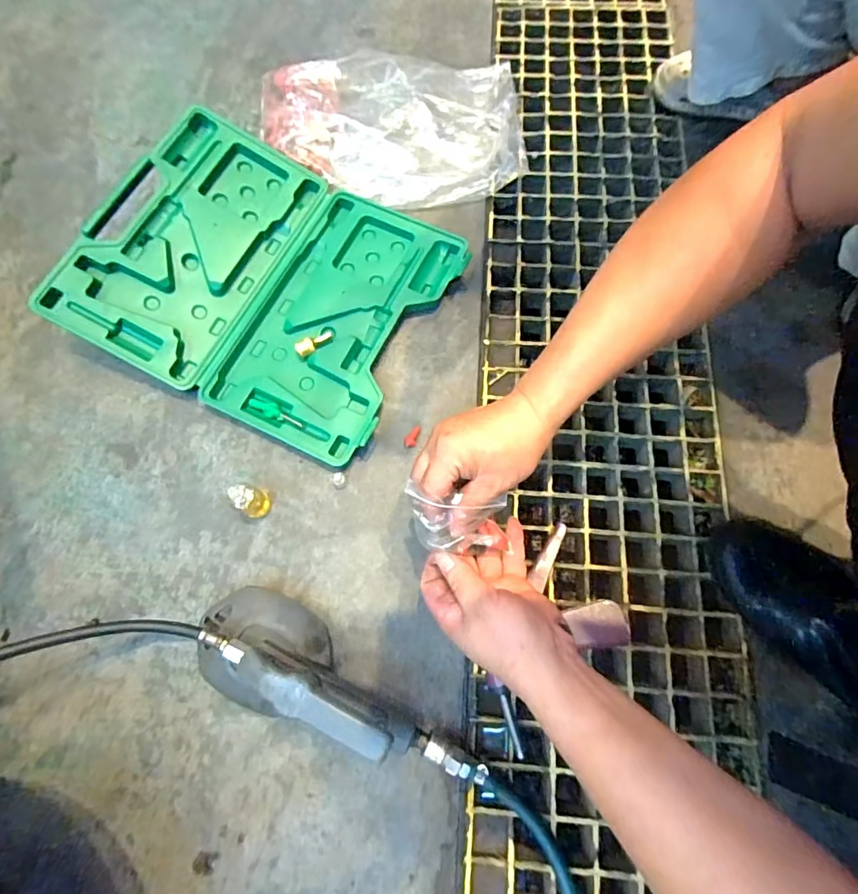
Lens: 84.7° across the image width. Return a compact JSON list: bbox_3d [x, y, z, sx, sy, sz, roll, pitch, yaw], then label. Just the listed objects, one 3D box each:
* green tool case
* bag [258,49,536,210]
[{"bbox_3d":[-0.196,-0.204,0.573,0.393,0.063,0.332,26,75,6],"label":"green tool case"},{"bbox_3d":[-0.042,-0.457,0.661,0.365,0.047,0.259,-10,74,-4],"label":"bag"}]

